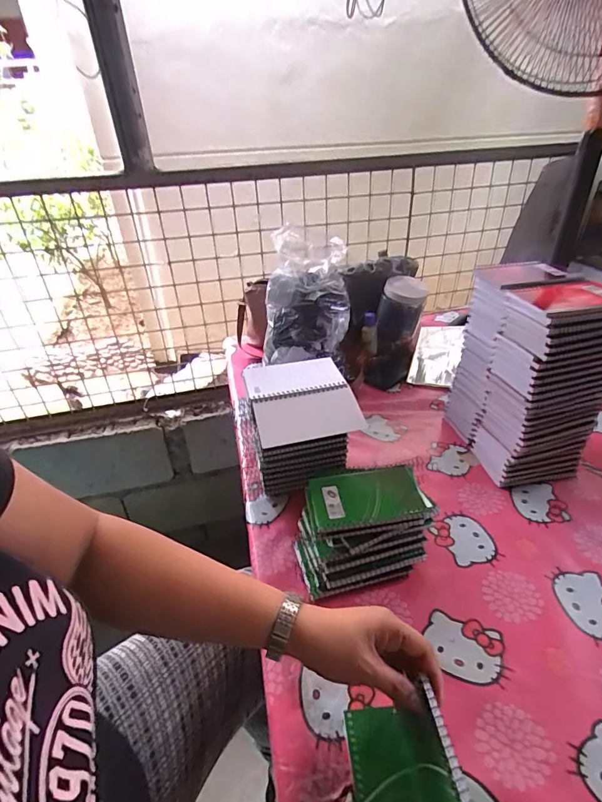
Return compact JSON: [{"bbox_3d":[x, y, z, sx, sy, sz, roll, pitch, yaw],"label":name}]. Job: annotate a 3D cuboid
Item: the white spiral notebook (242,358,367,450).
[{"bbox_3d":[-0.001,-0.004,0.551,0.128,0.027,0.162,-10,35,-10],"label":"white spiral notebook"}]

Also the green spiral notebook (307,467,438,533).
[{"bbox_3d":[0.086,0.122,0.517,0.146,0.018,0.080,-6,35,-5],"label":"green spiral notebook"}]

